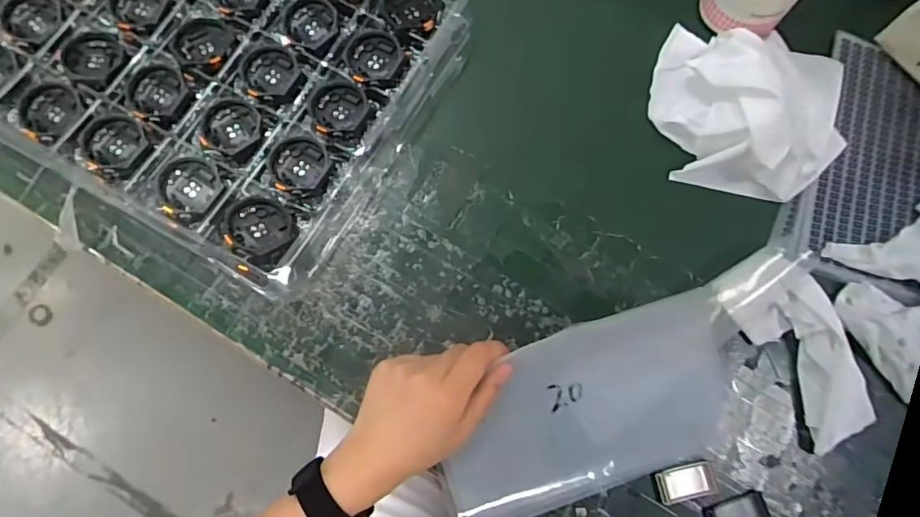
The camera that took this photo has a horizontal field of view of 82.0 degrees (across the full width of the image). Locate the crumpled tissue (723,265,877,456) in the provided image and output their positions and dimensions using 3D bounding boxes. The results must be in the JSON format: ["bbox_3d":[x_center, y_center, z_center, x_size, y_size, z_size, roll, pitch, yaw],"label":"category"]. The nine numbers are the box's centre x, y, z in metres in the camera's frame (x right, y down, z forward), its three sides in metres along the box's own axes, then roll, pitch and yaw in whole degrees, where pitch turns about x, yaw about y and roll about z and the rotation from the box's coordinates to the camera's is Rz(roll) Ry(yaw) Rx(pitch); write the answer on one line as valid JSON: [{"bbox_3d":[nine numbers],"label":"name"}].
[{"bbox_3d":[0.282,0.076,0.431,0.070,0.020,0.137,-30,80,-7],"label":"crumpled tissue"}]

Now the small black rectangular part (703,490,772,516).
[{"bbox_3d":[0.215,0.197,0.408,0.051,0.005,0.025,-17,79,-4],"label":"small black rectangular part"}]

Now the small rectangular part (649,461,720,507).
[{"bbox_3d":[0.176,0.175,0.411,0.049,0.004,0.027,-13,79,-3],"label":"small rectangular part"}]

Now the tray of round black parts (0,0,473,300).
[{"bbox_3d":[-0.247,-0.201,0.449,0.440,0.034,0.310,30,80,5],"label":"tray of round black parts"}]

